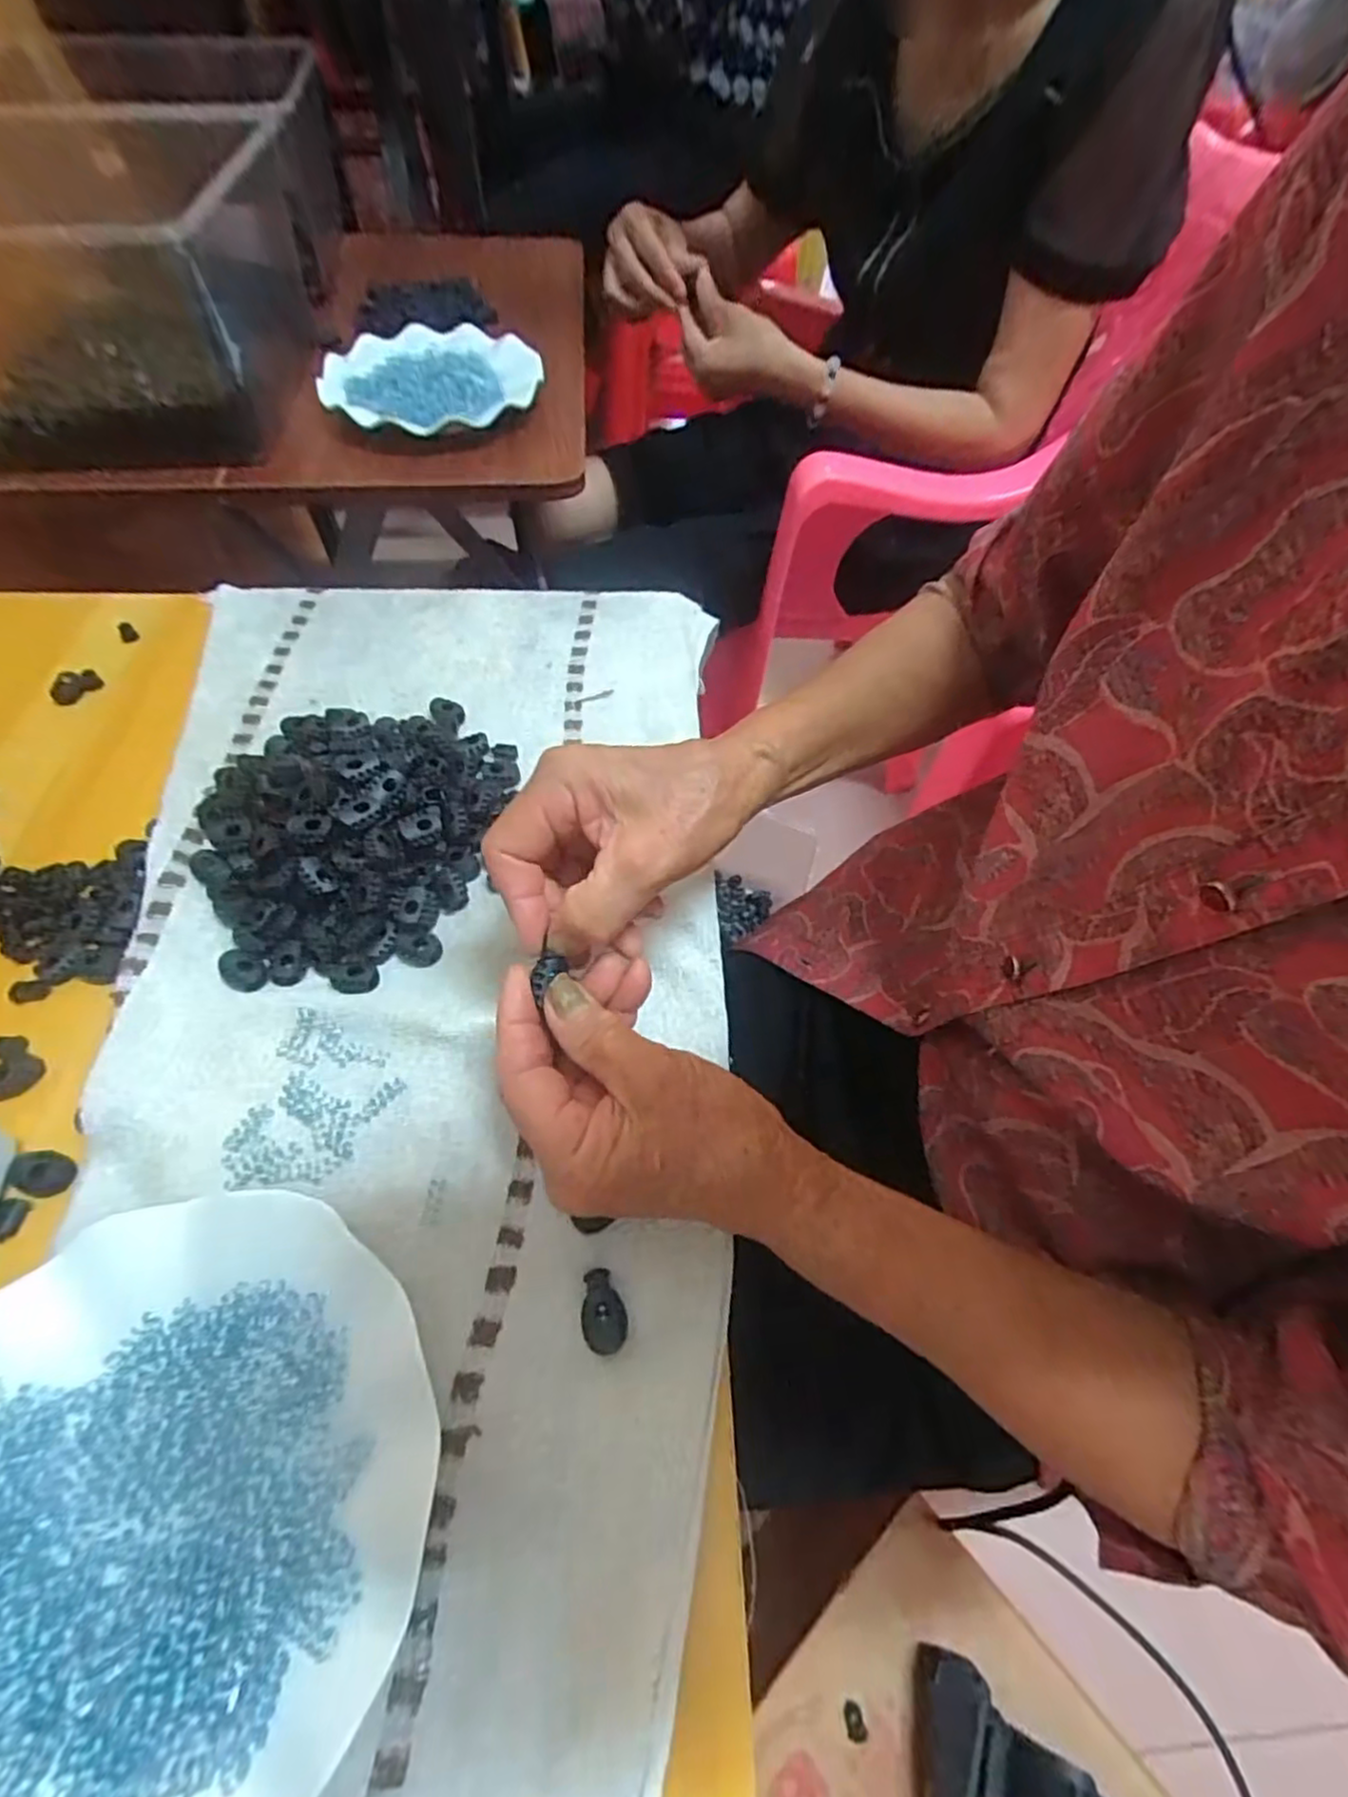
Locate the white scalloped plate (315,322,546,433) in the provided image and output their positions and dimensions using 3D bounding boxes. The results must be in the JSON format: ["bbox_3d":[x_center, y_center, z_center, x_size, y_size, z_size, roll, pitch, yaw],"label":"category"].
[{"bbox_3d":[-0.214,-0.466,0.606,0.180,0.024,0.180,1,58,-2],"label":"white scalloped plate"}]

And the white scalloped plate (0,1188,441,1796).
[{"bbox_3d":[-0.174,0.200,0.224,0.179,0.020,0.179,2,57,-2],"label":"white scalloped plate"}]

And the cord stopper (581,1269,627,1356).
[{"bbox_3d":[-0.028,0.161,0.267,0.017,0.005,0.028,-5,57,-7],"label":"cord stopper"}]

